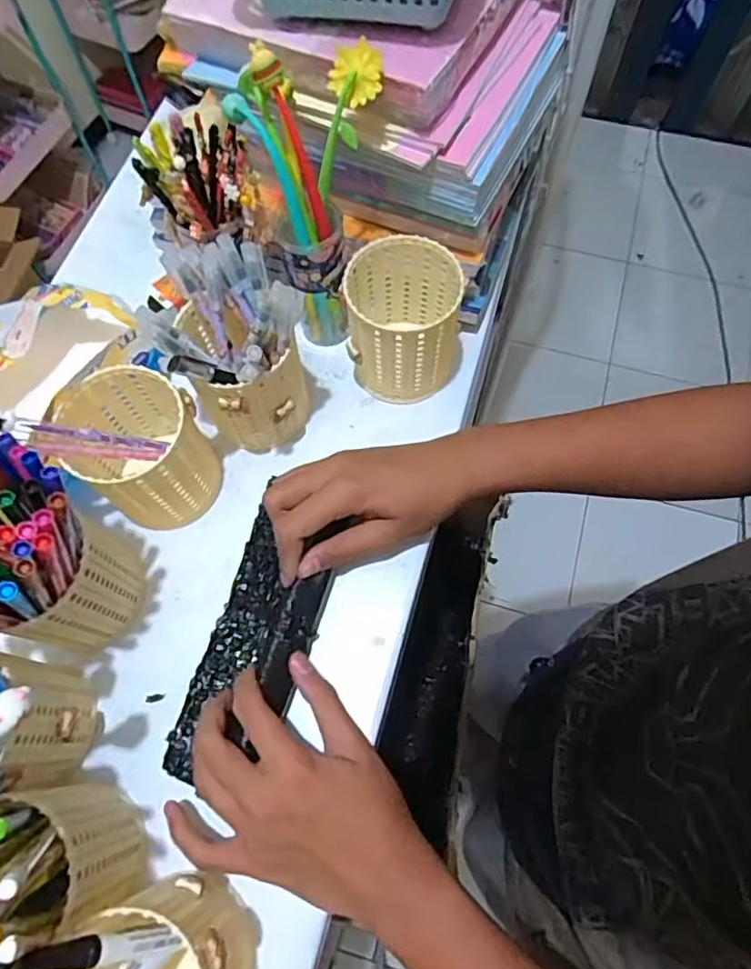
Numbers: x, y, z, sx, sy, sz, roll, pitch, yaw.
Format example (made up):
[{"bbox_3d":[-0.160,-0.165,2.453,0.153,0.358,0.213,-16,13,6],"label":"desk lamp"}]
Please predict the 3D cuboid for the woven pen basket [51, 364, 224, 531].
[{"bbox_3d":[-0.165,-0.024,0.435,0.079,0.103,0.083,0,68,1],"label":"woven pen basket"}]

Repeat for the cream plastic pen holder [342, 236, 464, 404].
[{"bbox_3d":[0.021,-0.126,0.468,0.081,0.098,0.084,-2,68,0],"label":"cream plastic pen holder"}]

